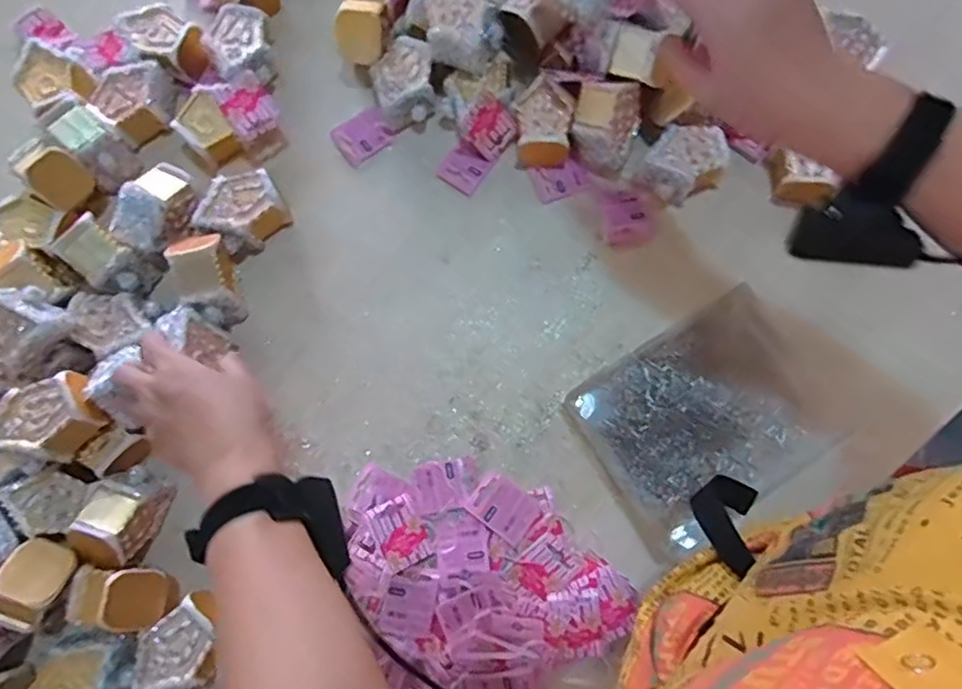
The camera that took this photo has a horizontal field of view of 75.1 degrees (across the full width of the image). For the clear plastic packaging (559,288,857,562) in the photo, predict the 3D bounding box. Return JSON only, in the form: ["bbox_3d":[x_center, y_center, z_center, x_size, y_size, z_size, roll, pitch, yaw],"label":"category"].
[{"bbox_3d":[0.212,0.072,0.594,0.216,0.018,0.175,-31,81,-6],"label":"clear plastic packaging"}]

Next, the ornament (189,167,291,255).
[{"bbox_3d":[-0.235,-0.133,0.622,0.071,0.043,0.083,44,82,8],"label":"ornament"}]

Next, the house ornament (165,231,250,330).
[{"bbox_3d":[-0.257,-0.060,0.593,0.043,0.070,0.080,-20,80,-4],"label":"house ornament"}]

